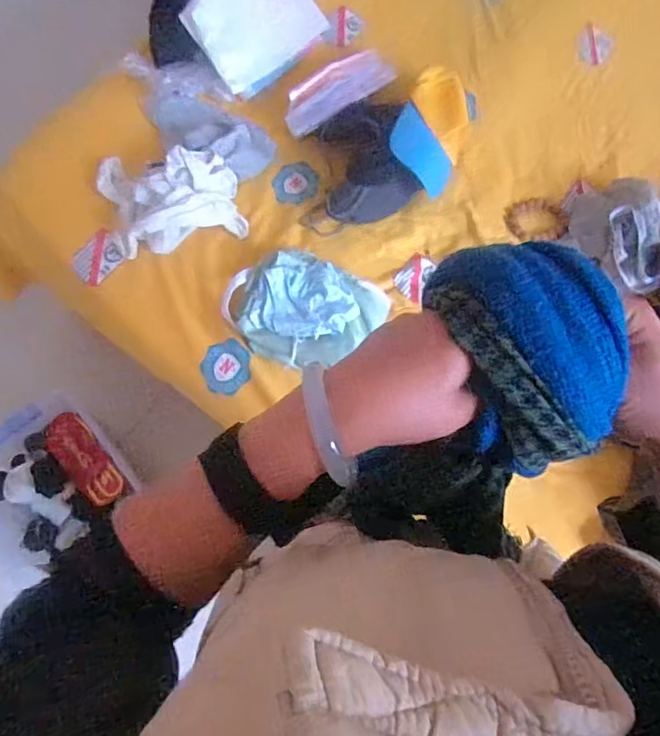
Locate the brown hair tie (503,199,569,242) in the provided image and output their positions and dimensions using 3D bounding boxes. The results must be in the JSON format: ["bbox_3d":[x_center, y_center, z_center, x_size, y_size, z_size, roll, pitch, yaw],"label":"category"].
[{"bbox_3d":[0.363,-0.263,0.940,0.099,0.024,0.081,-10,75,-5],"label":"brown hair tie"}]

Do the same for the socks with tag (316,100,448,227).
[{"bbox_3d":[0.098,-0.361,0.912,0.220,0.097,0.207,-3,75,-3],"label":"socks with tag"}]

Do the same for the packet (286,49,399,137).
[{"bbox_3d":[0.009,-0.493,0.941,0.196,0.043,0.064,-25,76,13],"label":"packet"}]

